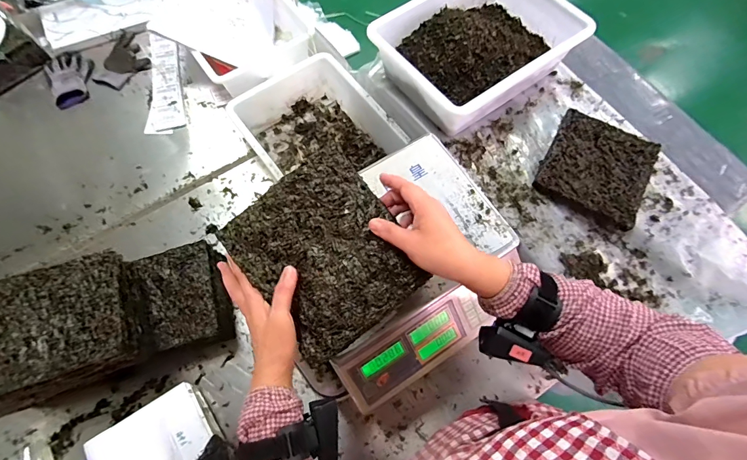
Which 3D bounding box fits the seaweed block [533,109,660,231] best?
[{"bbox_3d":[0.425,-0.121,0.732,0.181,0.024,0.198,29,71,11],"label":"seaweed block"}]

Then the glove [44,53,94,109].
[{"bbox_3d":[-0.799,-0.404,1.023,0.112,0.022,0.168,-24,70,-9],"label":"glove"}]

